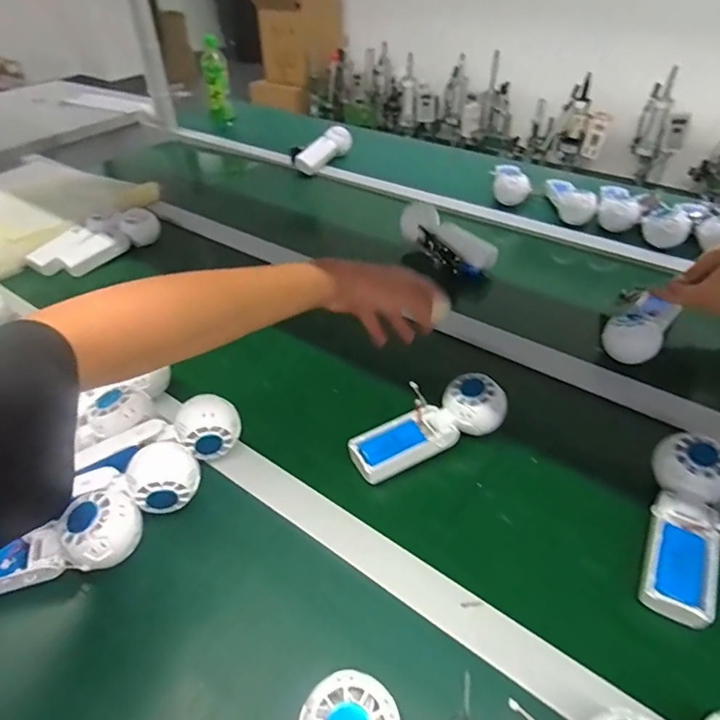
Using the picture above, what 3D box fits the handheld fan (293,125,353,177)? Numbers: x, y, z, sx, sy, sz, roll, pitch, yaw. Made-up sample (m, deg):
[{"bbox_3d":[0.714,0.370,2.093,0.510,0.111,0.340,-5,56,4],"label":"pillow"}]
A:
[{"bbox_3d":[-0.088,-0.479,1.178,0.152,0.060,0.056,-43,54,-18],"label":"handheld fan"}]

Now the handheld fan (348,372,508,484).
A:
[{"bbox_3d":[0.071,0.071,0.546,0.170,0.039,0.061,-26,45,-10],"label":"handheld fan"}]

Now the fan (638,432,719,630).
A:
[{"bbox_3d":[0.288,0.143,0.448,0.061,0.033,0.171,18,57,20],"label":"fan"}]

